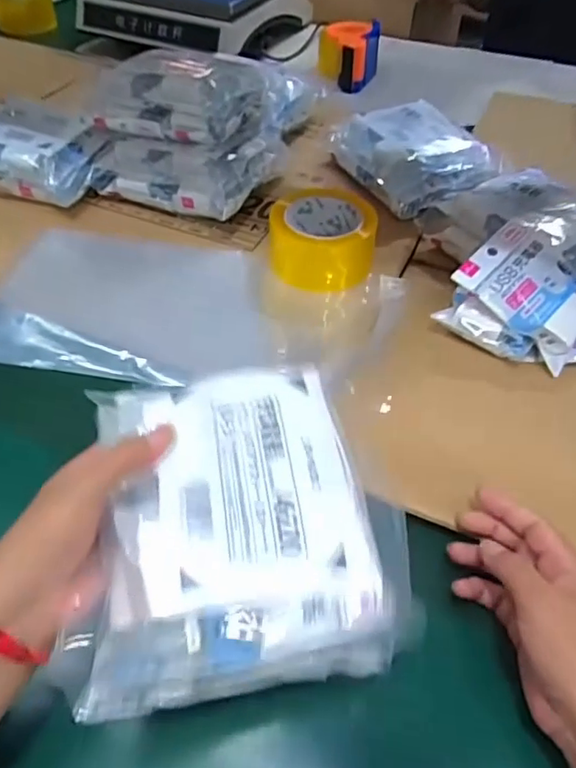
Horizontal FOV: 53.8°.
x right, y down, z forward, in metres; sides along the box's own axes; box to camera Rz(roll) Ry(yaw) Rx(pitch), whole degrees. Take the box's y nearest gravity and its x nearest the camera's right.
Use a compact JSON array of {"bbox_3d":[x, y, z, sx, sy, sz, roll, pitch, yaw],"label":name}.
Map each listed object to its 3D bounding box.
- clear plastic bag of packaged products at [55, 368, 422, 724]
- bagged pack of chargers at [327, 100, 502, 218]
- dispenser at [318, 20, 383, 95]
[{"bbox_3d":[-0.031,0.078,0.326,0.175,0.057,0.168,-7,51,-6],"label":"clear plastic bag of packaged products"},{"bbox_3d":[0.155,-0.287,0.705,0.166,0.059,0.168,-15,50,-14],"label":"bagged pack of chargers"},{"bbox_3d":[0.104,-0.561,0.968,0.100,0.087,0.124,3,48,1],"label":"dispenser"}]

